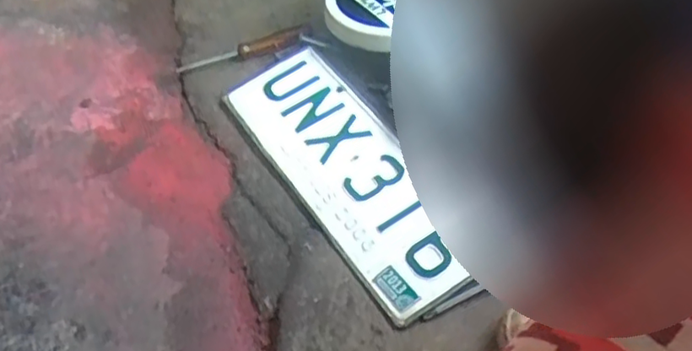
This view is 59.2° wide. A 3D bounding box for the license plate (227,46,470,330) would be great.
[{"bbox_3d":[-0.003,-0.015,0.692,0.127,0.010,0.368,-31,56,-15],"label":"license plate"}]

